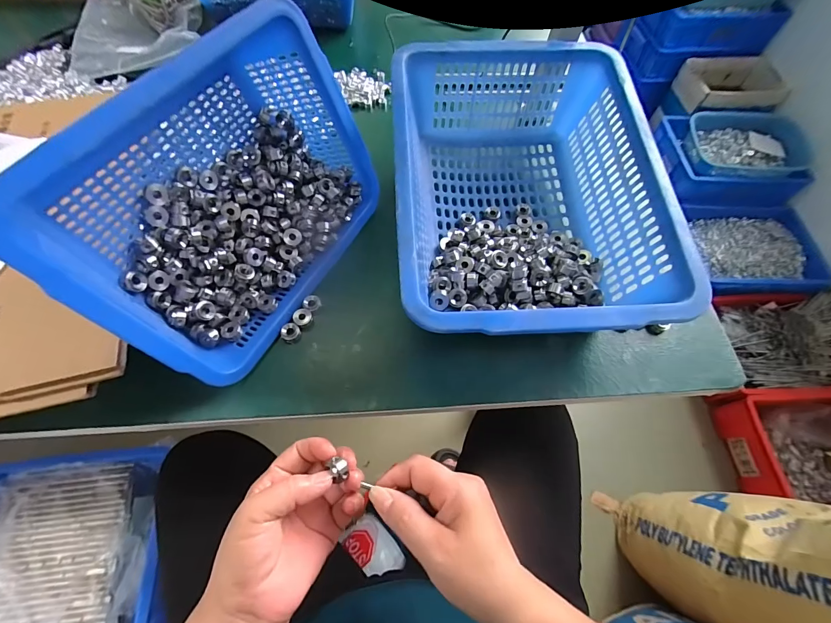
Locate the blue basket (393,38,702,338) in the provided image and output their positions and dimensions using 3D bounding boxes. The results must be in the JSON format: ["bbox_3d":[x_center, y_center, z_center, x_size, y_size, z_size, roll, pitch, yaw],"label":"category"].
[{"bbox_3d":[0.112,-0.127,0.422,0.268,0.121,0.354,-3,64,-4],"label":"blue basket"}]

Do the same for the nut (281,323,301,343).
[{"bbox_3d":[-0.136,0.023,0.405,0.019,0.011,0.019,1,64,-2],"label":"nut"}]

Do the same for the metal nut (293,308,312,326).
[{"bbox_3d":[-0.125,0.006,0.413,0.019,0.009,0.018,1,64,-2],"label":"metal nut"}]

